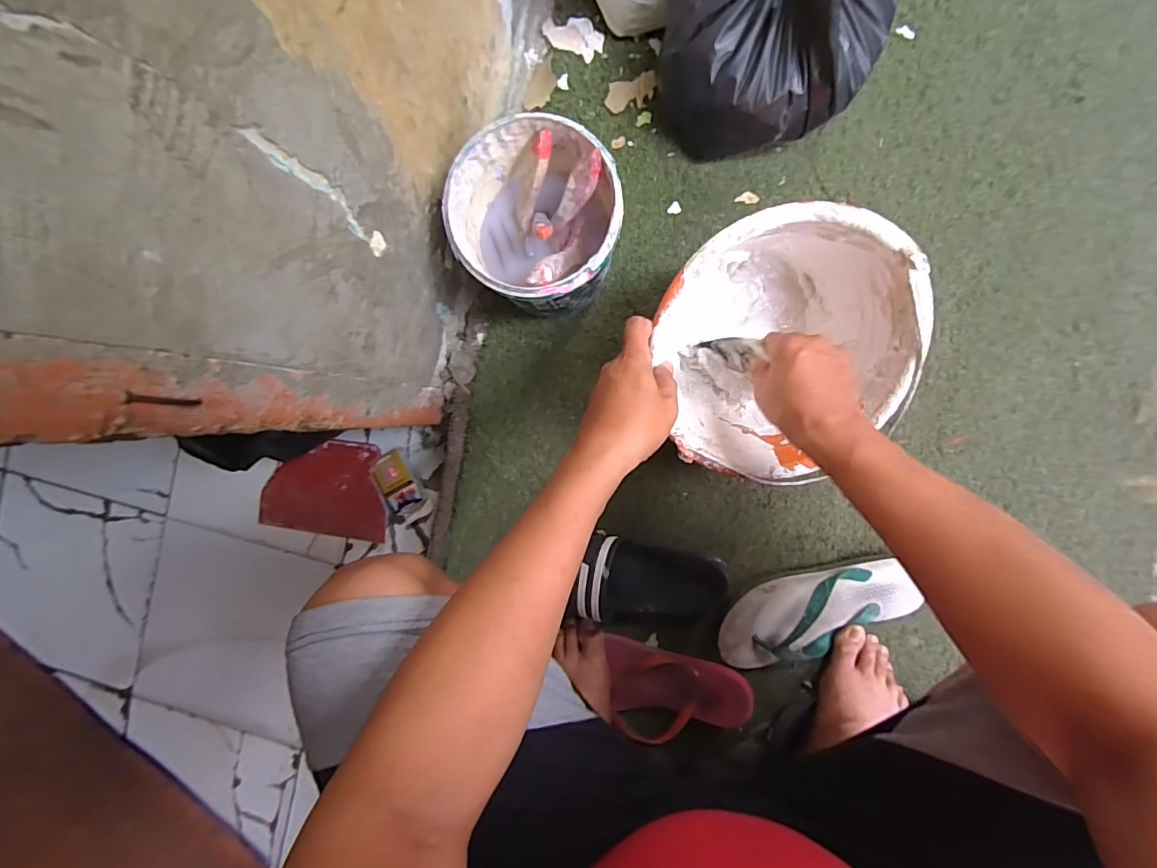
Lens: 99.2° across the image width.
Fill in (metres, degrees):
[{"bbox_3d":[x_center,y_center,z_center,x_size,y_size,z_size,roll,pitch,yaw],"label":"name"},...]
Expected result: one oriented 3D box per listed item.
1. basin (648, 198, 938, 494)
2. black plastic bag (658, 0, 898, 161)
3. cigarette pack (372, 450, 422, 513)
[{"bbox_3d":[0.194,-0.095,0.505,0.250,0.161,0.250,-1,117,-3],"label":"basin"},{"bbox_3d":[0.200,-0.410,0.494,0.219,0.179,0.179,3,93,6],"label":"black plastic bag"},{"bbox_3d":[-0.271,0.071,0.733,0.053,0.016,0.081,-30,89,7],"label":"cigarette pack"}]

